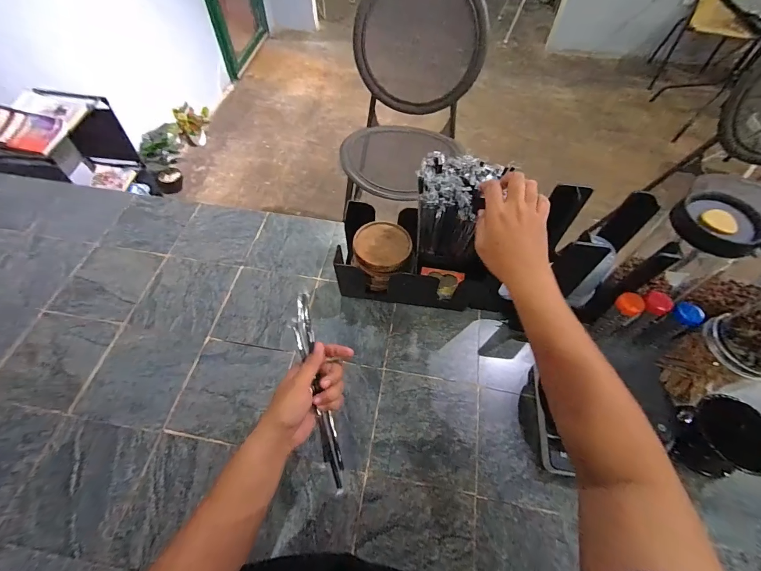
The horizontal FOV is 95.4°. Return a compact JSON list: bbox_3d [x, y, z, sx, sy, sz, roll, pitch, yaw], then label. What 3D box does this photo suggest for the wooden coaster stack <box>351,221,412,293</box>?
[{"bbox_3d":[0.000,-0.047,0.614,0.103,0.088,0.103,39,64,20],"label":"wooden coaster stack"}]

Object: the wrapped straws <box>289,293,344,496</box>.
[{"bbox_3d":[-0.072,0.124,0.402,0.024,0.016,0.226,-13,90,-10],"label":"wrapped straws"}]

